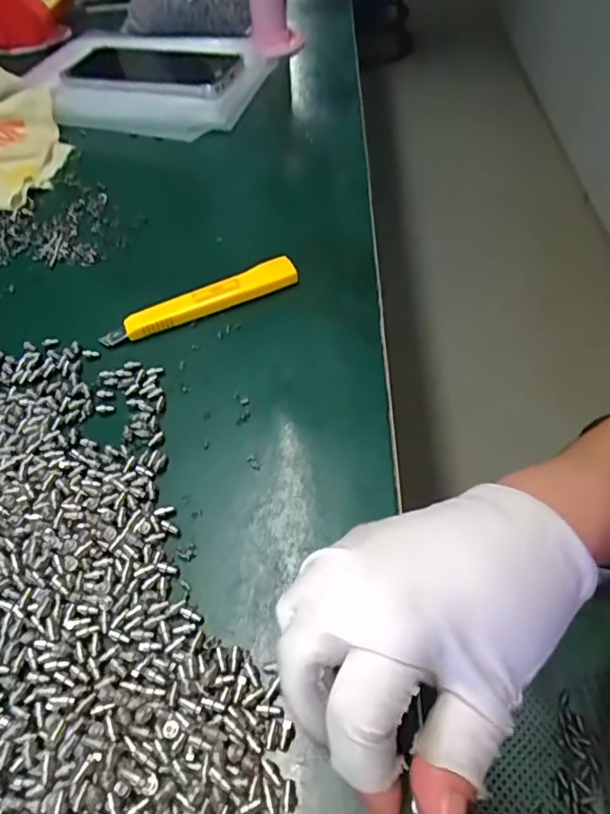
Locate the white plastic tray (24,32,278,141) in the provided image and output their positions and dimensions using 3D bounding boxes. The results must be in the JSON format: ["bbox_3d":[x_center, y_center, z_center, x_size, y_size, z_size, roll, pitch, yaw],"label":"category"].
[{"bbox_3d":[-0.145,-0.338,0.574,0.231,0.024,0.207,17,56,17],"label":"white plastic tray"}]

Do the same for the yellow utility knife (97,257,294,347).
[{"bbox_3d":[-0.067,-0.068,0.365,0.126,0.016,0.016,-21,54,-11],"label":"yellow utility knife"}]

